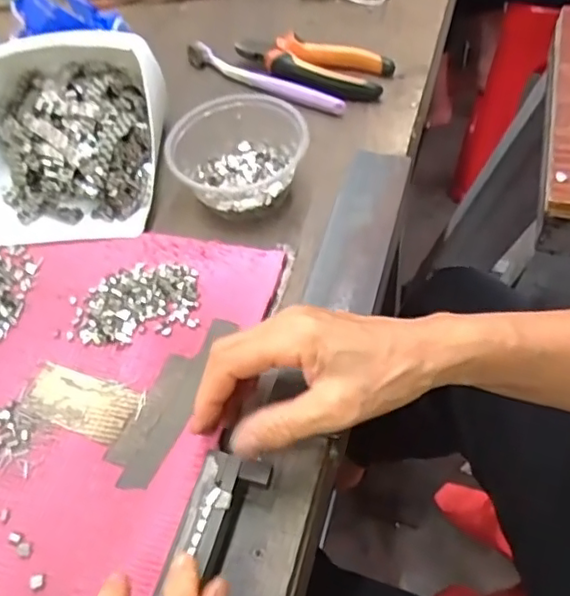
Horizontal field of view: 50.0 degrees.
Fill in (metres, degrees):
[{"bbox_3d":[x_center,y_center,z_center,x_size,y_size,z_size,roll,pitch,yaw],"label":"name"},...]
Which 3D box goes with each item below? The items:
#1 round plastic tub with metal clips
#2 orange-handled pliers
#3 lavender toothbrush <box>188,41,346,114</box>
[{"bbox_3d":[-0.037,-0.114,0.489,0.103,0.054,0.098,-4,54,5],"label":"round plastic tub with metal clips"},{"bbox_3d":[0.022,-0.217,0.574,0.149,0.025,0.060,19,59,20],"label":"orange-handled pliers"},{"bbox_3d":[-0.024,-0.209,0.580,0.182,0.021,0.018,32,62,22],"label":"lavender toothbrush"}]

